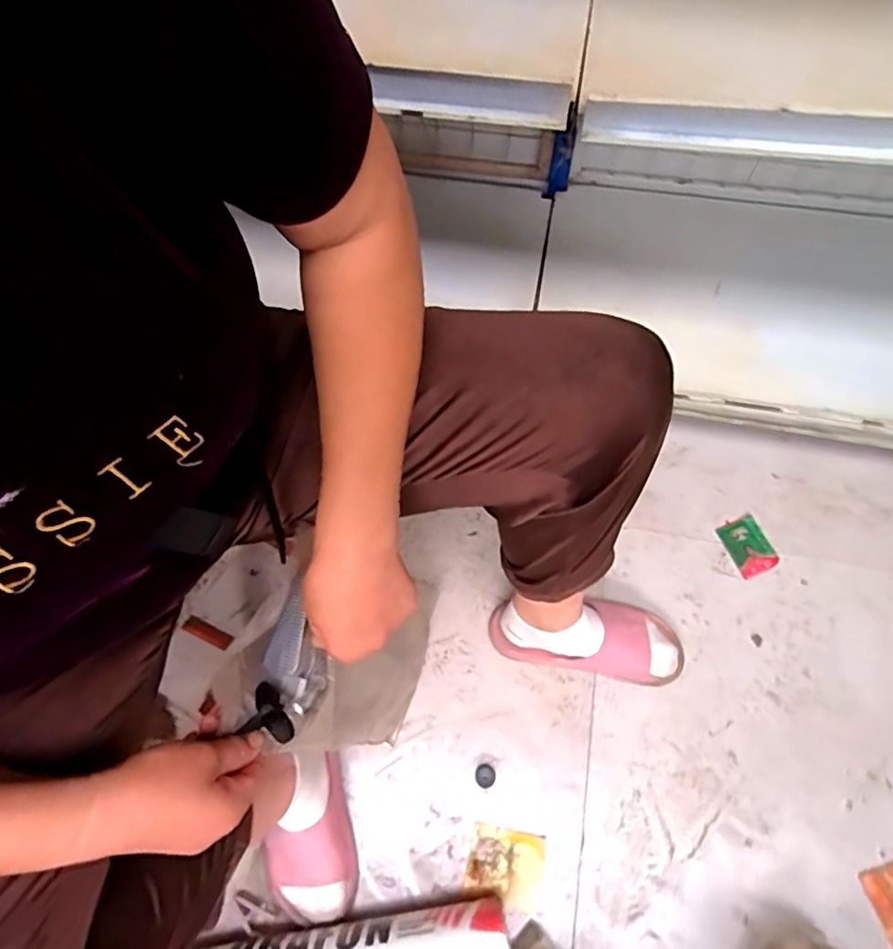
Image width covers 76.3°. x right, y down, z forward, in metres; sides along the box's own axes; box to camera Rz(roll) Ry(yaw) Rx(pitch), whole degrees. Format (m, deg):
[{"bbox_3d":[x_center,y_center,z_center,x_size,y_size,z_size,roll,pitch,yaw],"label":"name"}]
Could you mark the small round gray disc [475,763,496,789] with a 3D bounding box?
[{"bbox_3d":[0.048,0.378,0.711,0.025,0.011,0.026,-1,66,1],"label":"small round gray disc"}]

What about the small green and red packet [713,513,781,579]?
[{"bbox_3d":[0.431,0.102,0.814,0.060,0.006,0.080,-23,68,-8],"label":"small green and red packet"}]

